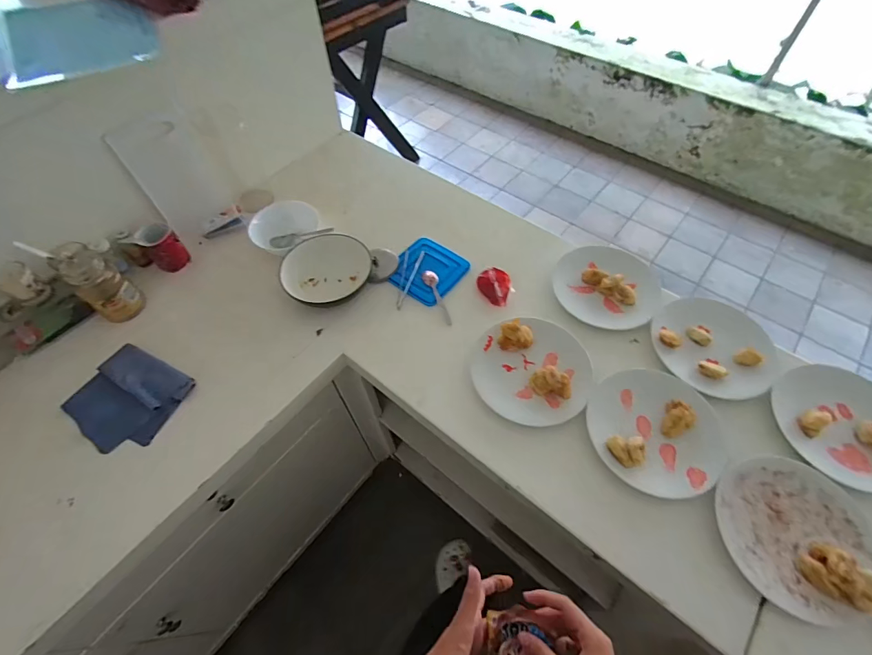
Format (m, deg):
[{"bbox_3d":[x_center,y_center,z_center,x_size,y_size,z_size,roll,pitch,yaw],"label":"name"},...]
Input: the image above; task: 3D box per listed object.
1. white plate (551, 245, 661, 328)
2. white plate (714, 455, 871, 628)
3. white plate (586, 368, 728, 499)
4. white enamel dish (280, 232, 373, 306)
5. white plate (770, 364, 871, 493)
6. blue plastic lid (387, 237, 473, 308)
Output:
[{"bbox_3d":[0.329,-0.084,0.791,0.194,0.029,0.184,-1,58,1],"label":"white plate"},{"bbox_3d":[0.490,0.274,0.549,0.195,0.029,0.192,-1,58,1],"label":"white plate"},{"bbox_3d":[0.340,0.152,0.639,0.194,0.018,0.191,-1,58,1],"label":"white plate"},{"bbox_3d":[-0.216,-0.115,0.809,0.144,0.048,0.157,32,64,20],"label":"white enamel dish"},{"bbox_3d":[0.641,0.149,0.642,0.174,0.040,0.195,-19,59,-10],"label":"white plate"},{"bbox_3d":[-0.020,-0.117,0.836,0.135,0.008,0.140,34,64,20],"label":"blue plastic lid"}]

